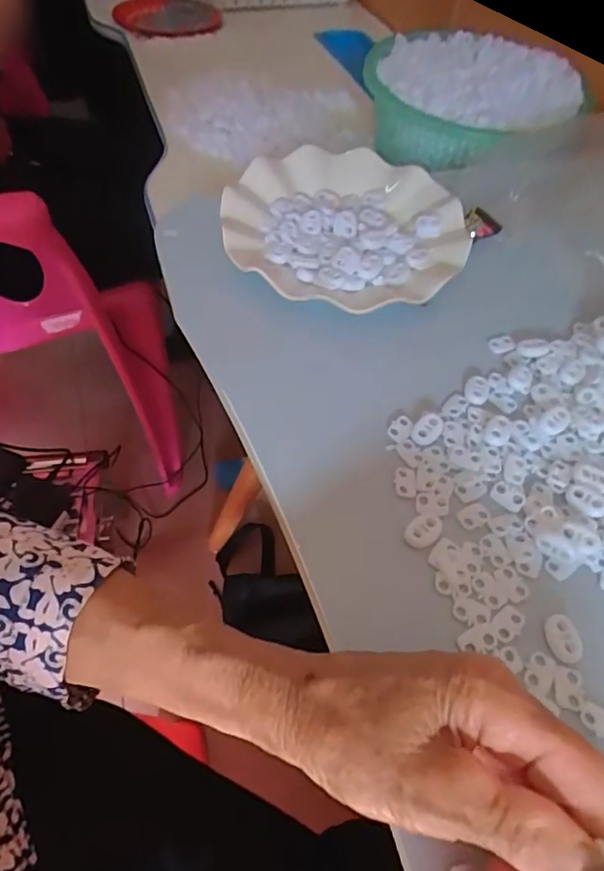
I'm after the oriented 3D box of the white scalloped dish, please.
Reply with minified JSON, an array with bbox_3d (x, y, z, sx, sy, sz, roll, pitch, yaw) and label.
[{"bbox_3d":[0.033,-0.160,0.407,0.177,0.025,0.166,2,55,-2],"label":"white scalloped dish"}]

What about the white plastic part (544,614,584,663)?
[{"bbox_3d":[0.126,0.097,0.258,0.015,0.004,0.021,-7,56,-9],"label":"white plastic part"}]

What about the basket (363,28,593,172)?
[{"bbox_3d":[0.164,-0.351,0.561,0.166,0.073,0.210,-28,61,-21],"label":"basket"}]

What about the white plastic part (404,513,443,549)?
[{"bbox_3d":[0.066,0.050,0.286,0.023,0.004,0.015,-29,62,-22],"label":"white plastic part"}]

